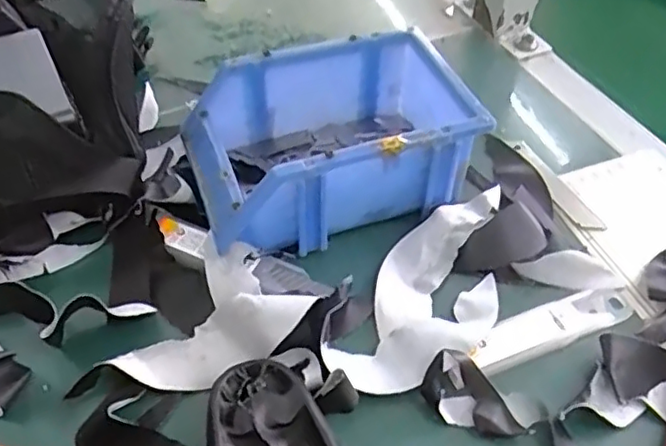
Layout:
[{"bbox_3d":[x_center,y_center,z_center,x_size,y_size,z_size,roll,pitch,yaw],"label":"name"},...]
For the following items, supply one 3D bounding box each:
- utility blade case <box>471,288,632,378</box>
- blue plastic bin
[{"bbox_3d":[0.129,0.059,0.370,0.112,0.010,0.025,-17,51,-17],"label":"utility blade case"},{"bbox_3d":[-0.004,-0.055,0.421,0.172,0.074,0.120,-12,50,-13],"label":"blue plastic bin"}]

